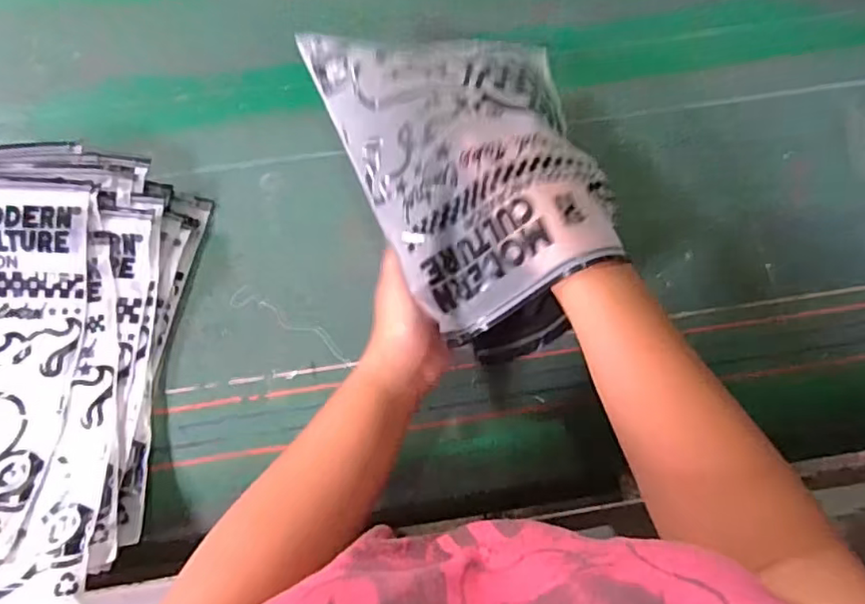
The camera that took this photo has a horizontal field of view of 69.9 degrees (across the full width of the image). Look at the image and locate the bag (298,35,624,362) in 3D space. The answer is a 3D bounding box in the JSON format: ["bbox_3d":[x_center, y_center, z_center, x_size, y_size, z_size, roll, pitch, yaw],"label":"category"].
[{"bbox_3d":[0.018,-0.098,0.466,0.183,0.073,0.299,-10,67,-3],"label":"bag"}]

